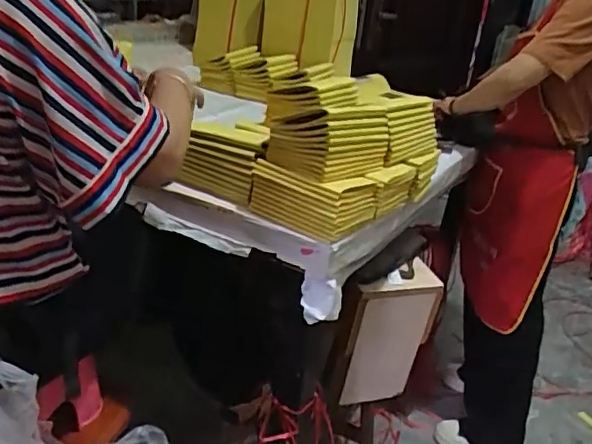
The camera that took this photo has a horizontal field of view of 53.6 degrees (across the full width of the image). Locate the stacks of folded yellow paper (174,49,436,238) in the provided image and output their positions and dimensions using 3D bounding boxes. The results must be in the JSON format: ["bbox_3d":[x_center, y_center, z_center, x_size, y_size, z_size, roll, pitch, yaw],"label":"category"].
[{"bbox_3d":[0.038,-0.137,1.028,0.344,0.182,0.315,20,28,25],"label":"stacks of folded yellow paper"}]

